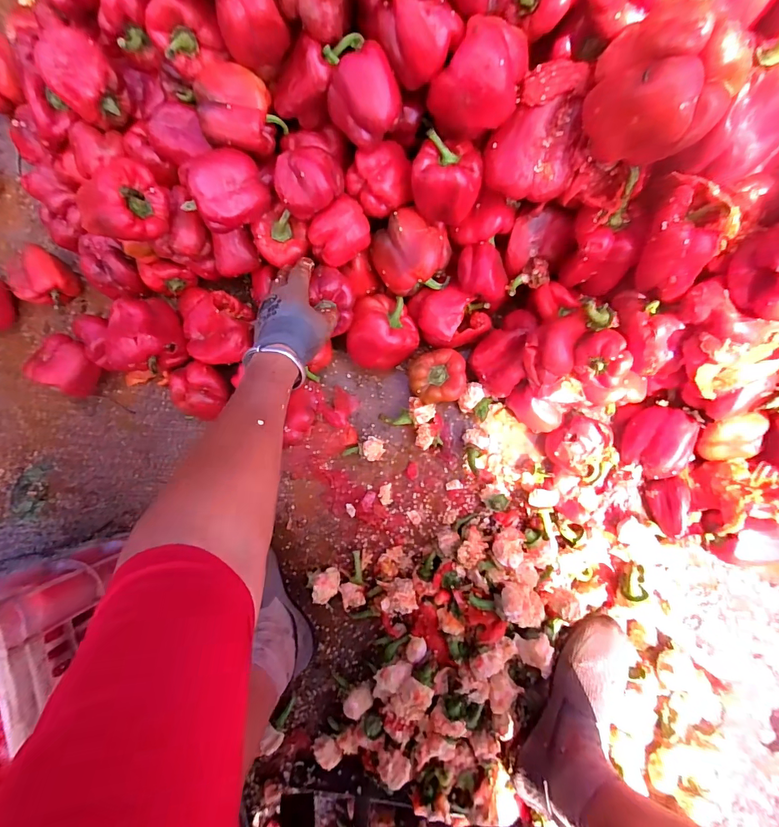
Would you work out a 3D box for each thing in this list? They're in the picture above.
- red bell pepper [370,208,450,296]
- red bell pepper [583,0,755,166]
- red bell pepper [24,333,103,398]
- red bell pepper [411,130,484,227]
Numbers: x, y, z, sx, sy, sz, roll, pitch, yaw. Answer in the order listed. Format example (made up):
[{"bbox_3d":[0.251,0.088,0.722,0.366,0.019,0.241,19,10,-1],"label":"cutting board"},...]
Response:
[{"bbox_3d":[0.028,-0.203,0.512,0.095,0.069,0.082,-10,87,2],"label":"red bell pepper"},{"bbox_3d":[0.232,-0.278,0.348,0.107,0.089,0.076,28,89,4],"label":"red bell pepper"},{"bbox_3d":[-0.472,-0.074,0.604,0.076,0.079,0.074,0,88,3],"label":"red bell pepper"},{"bbox_3d":[0.065,-0.264,0.461,0.077,0.068,0.073,2,88,3],"label":"red bell pepper"}]

